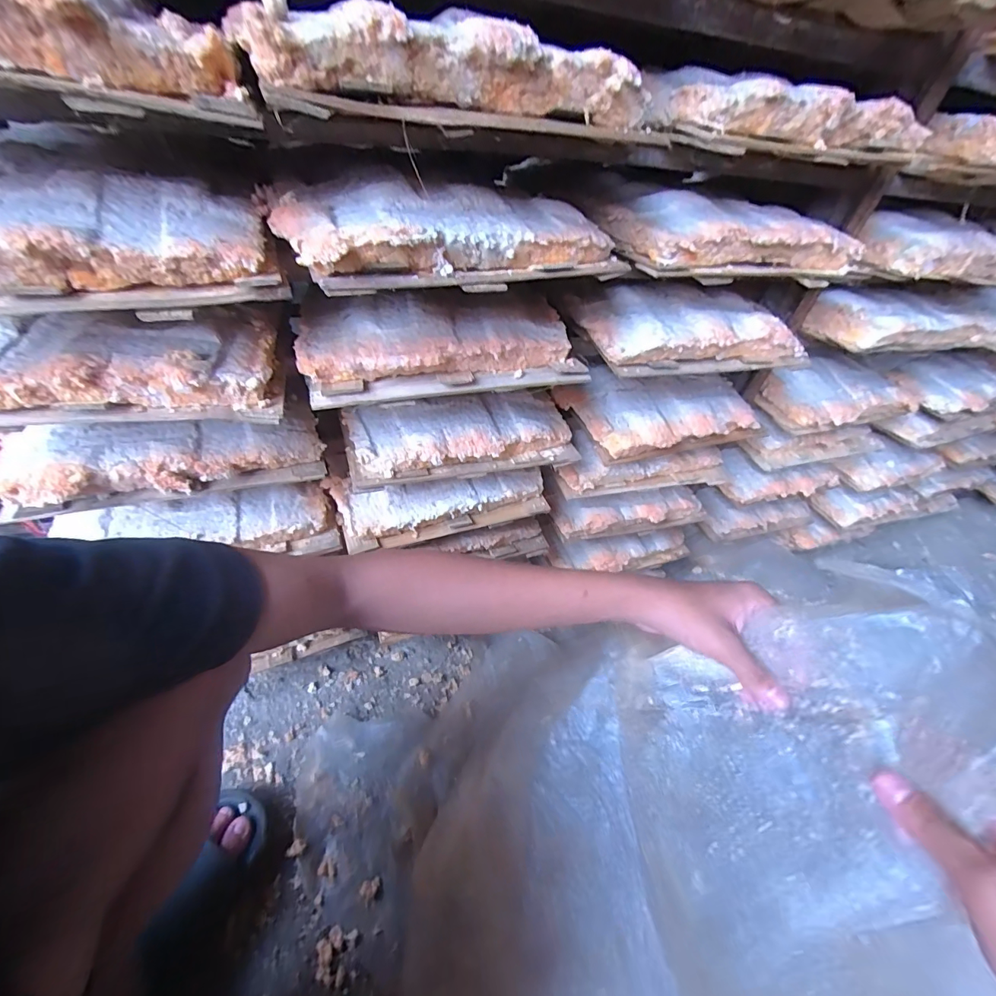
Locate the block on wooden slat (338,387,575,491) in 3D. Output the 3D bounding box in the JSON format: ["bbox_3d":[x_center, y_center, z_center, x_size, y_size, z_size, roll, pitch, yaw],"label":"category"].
[{"bbox_3d":[-0.034,-0.065,0.443,0.222,0.041,0.091,-10,47,-17],"label":"block on wooden slat"}]

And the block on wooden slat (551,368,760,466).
[{"bbox_3d":[0.185,-0.102,0.514,0.215,0.054,0.111,-10,47,-17],"label":"block on wooden slat"}]

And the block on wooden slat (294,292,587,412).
[{"bbox_3d":[-0.047,-0.129,0.367,0.220,0.052,0.100,-6,46,-13],"label":"block on wooden slat"}]

